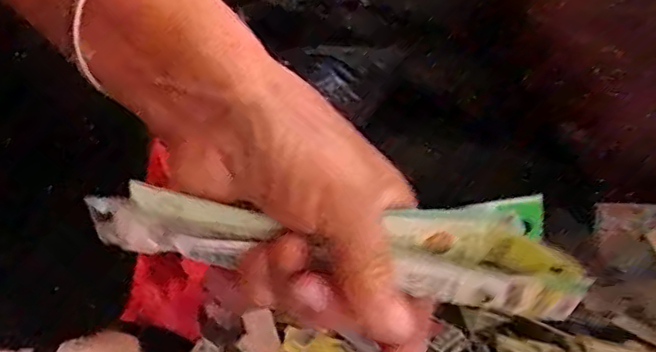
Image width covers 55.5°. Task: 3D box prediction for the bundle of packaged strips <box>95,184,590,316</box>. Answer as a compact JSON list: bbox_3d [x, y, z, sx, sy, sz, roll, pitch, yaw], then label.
[{"bbox_3d":[0.000,0.019,0.234,0.180,0.039,0.033,7,37,6],"label":"bundle of packaged strips"}]

